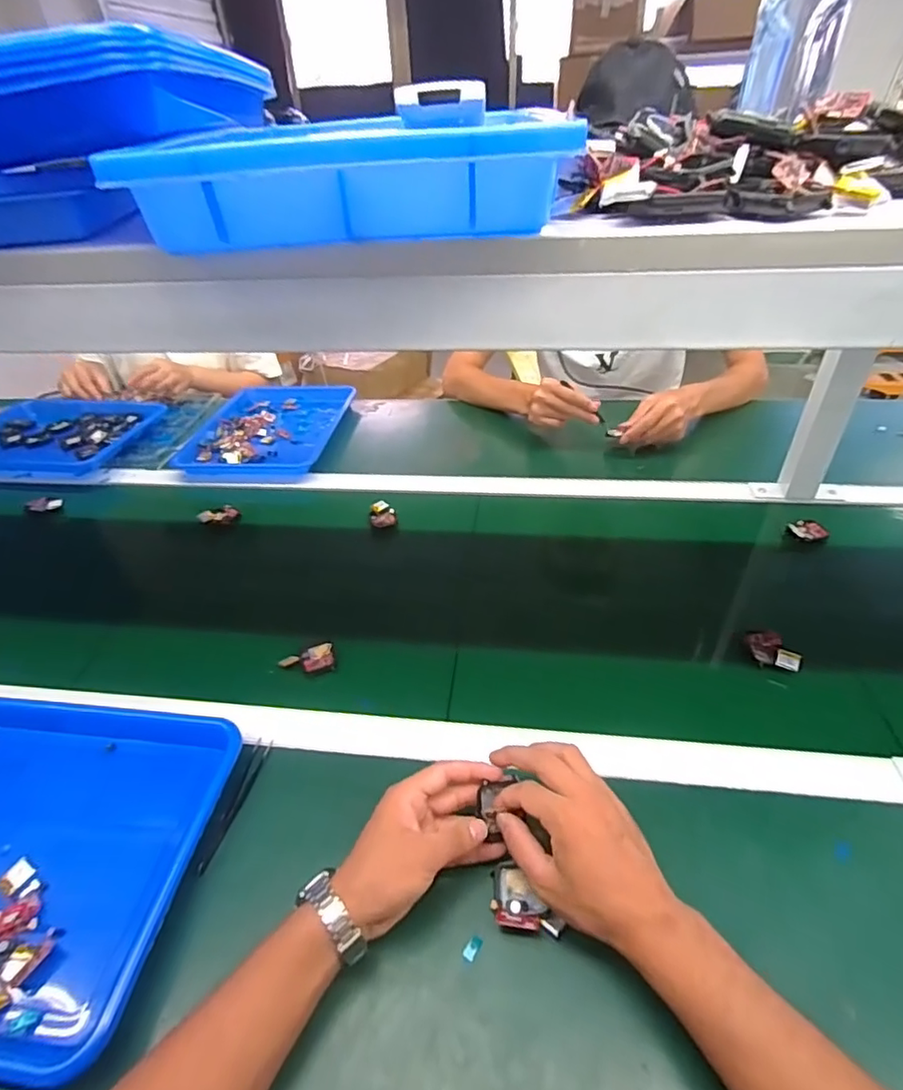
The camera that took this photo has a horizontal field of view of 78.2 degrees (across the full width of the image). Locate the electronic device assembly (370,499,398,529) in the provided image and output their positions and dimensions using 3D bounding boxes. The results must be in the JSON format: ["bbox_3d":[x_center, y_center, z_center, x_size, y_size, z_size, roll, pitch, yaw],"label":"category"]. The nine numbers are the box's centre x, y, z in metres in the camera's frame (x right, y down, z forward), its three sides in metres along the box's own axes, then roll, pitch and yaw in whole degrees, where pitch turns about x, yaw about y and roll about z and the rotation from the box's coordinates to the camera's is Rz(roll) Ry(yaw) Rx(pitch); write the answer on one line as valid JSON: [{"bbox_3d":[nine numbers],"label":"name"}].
[{"bbox_3d":[-0.100,-0.047,0.814,0.036,0.022,0.047,-9,40,-5],"label":"electronic device assembly"}]

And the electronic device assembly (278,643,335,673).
[{"bbox_3d":[-0.160,0.129,0.616,0.057,0.014,0.031,-12,40,-9],"label":"electronic device assembly"}]

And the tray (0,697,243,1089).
[{"bbox_3d":[-0.373,0.250,0.463,0.342,0.038,0.266,2,40,8],"label":"tray"}]

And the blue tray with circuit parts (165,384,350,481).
[{"bbox_3d":[-0.336,-0.226,1.056,0.258,0.031,0.357,3,40,9],"label":"blue tray with circuit parts"}]

